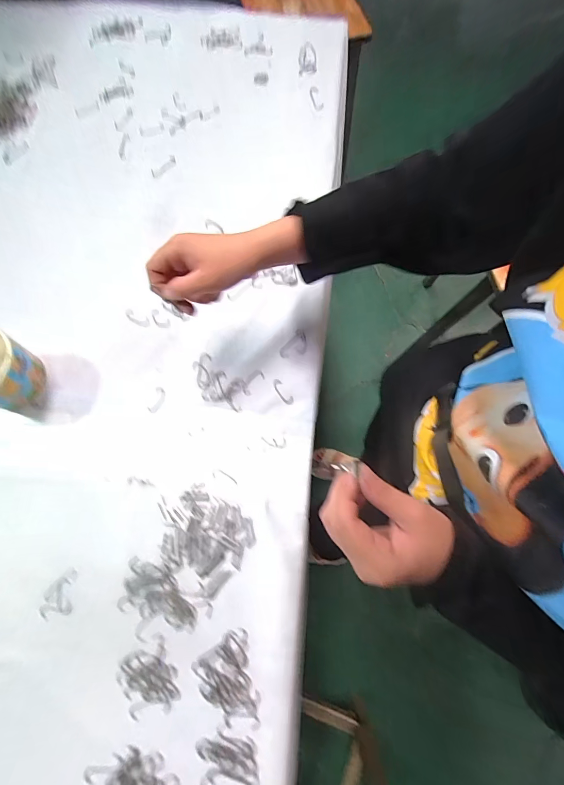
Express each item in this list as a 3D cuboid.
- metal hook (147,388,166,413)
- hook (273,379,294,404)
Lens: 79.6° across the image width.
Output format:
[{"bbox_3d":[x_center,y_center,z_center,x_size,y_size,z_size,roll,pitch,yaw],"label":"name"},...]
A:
[{"bbox_3d":[-0.161,0.010,0.438,0.016,0.004,0.034,17,76,6],"label":"metal hook"},{"bbox_3d":[0.001,-0.001,0.438,0.013,0.004,0.039,-34,77,-7],"label":"hook"}]

